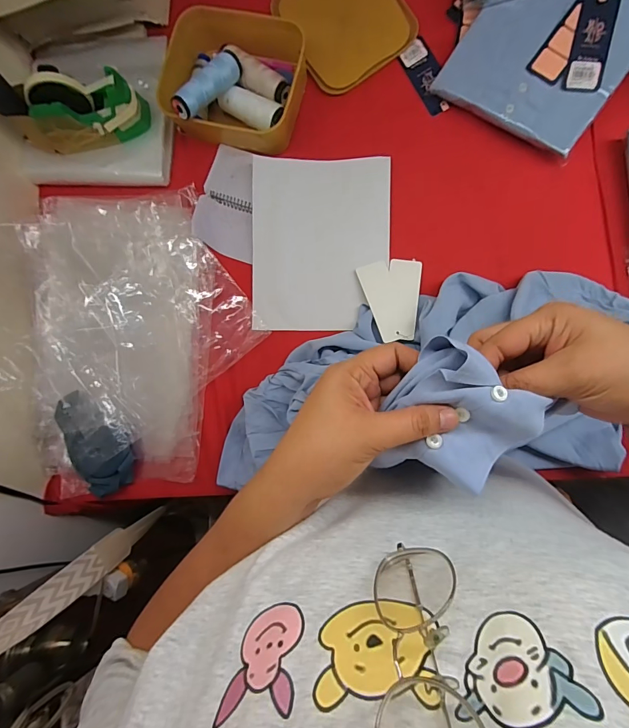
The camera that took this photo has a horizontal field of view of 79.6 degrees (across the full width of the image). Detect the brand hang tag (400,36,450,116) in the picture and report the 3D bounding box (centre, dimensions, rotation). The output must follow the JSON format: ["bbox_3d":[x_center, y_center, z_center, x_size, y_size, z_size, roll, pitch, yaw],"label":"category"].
[{"bbox_3d":[0.165,-0.424,0.556,0.040,0.010,0.115,-25,85,10],"label":"brand hang tag"}]

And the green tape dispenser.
[{"bbox_3d":[-0.361,-0.373,0.571,0.200,0.105,0.064,-5,91,9],"label":"green tape dispenser"}]

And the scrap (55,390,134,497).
[{"bbox_3d":[-0.345,0.122,0.580,0.097,0.046,0.162,-29,81,5],"label":"scrap"}]

